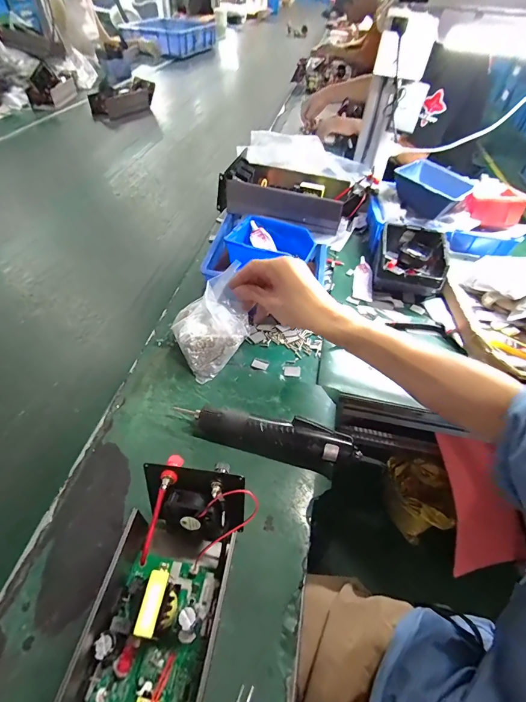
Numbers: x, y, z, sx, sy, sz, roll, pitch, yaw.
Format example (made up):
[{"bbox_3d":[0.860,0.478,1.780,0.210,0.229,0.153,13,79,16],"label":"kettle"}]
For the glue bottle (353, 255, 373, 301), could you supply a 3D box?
[{"bbox_3d":[0.205,-0.149,0.701,0.035,0.022,0.124,9,48,3],"label":"glue bottle"}]

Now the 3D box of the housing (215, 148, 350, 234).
[{"bbox_3d":[0.043,-0.312,0.666,0.234,0.077,0.117,17,49,11],"label":"housing"}]

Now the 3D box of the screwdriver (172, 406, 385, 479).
[{"bbox_3d":[0.013,0.110,0.438,0.254,0.040,0.049,13,49,7],"label":"screwdriver"}]

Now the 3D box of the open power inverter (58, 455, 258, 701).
[{"bbox_3d":[-0.096,0.238,0.271,0.105,0.089,0.265,9,48,4],"label":"open power inverter"}]

